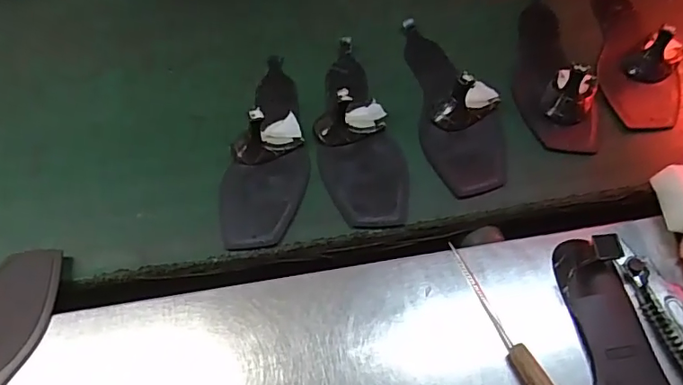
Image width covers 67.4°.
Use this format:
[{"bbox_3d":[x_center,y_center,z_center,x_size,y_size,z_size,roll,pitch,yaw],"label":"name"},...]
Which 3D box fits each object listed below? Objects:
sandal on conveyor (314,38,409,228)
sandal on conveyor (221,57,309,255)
[{"bbox_3d":[0.014,-0.087,0.537,0.086,0.047,0.260,-6,56,0],"label":"sandal on conveyor"},{"bbox_3d":[-0.073,-0.064,0.530,0.084,0.049,0.253,3,56,6],"label":"sandal on conveyor"}]

